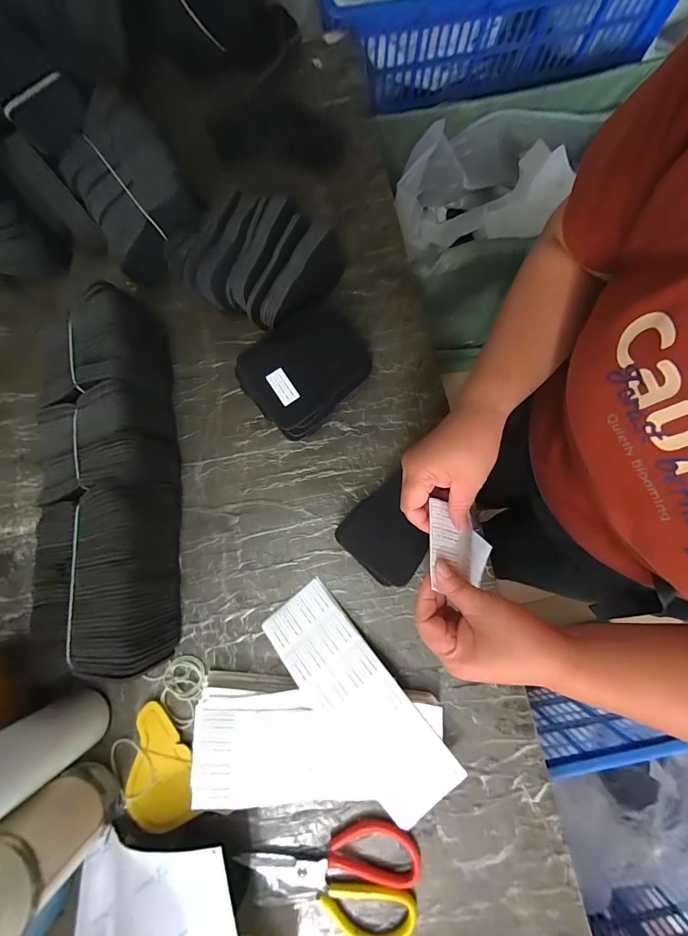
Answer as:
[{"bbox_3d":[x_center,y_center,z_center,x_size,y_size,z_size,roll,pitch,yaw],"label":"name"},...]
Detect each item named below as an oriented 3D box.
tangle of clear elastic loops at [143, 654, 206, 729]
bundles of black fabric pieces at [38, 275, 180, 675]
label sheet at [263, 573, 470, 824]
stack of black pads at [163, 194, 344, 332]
[{"bbox_3d":[-0.190,0.258,0.423,0.062,0.007,0.073,-41,81,-6],"label":"tangle of clear elastic loops"},{"bbox_3d":[-0.281,0.004,0.424,0.132,0.099,0.431,-5,79,0],"label":"bundles of black fabric pieces"},{"bbox_3d":[0.014,0.253,0.402,0.087,0.033,0.249,-39,81,-6],"label":"label sheet"},{"bbox_3d":[-0.111,-0.265,0.464,0.207,0.076,0.141,26,81,6],"label":"stack of black pads"}]

